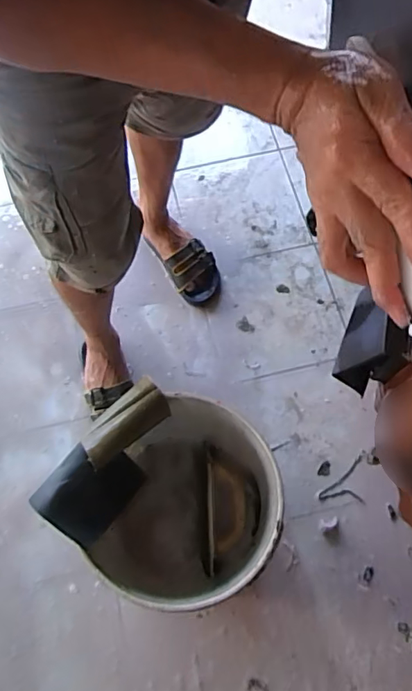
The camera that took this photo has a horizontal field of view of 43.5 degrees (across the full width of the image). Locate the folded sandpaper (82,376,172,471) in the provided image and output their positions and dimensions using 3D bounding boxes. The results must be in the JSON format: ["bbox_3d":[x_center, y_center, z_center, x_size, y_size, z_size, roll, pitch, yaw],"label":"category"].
[{"bbox_3d":[-0.123,0.114,0.772,0.141,0.019,0.069,-35,95,-21],"label":"folded sandpaper"}]

